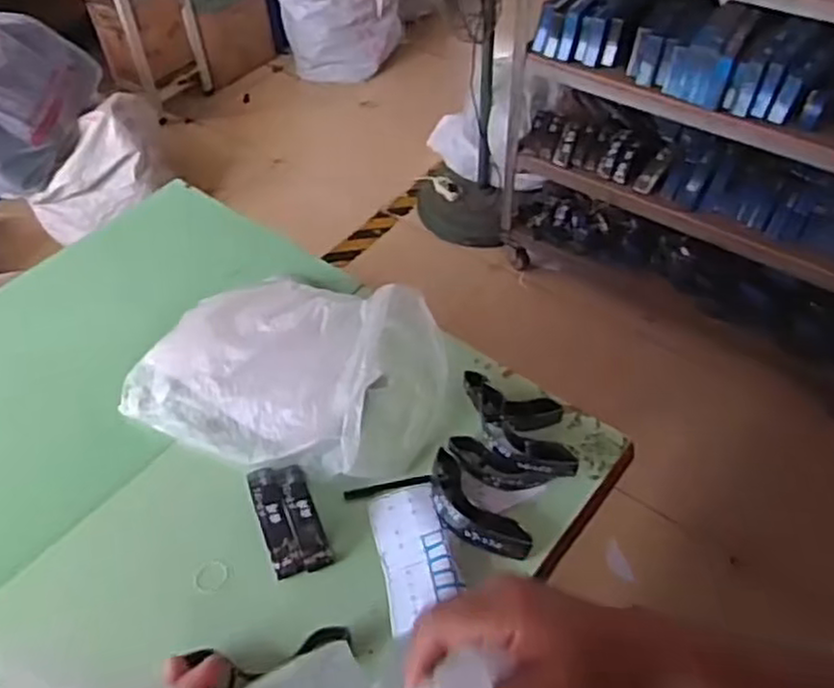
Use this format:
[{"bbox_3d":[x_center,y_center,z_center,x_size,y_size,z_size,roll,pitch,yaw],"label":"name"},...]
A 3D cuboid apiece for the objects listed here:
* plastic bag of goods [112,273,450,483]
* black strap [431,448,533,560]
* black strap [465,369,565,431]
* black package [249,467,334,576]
[{"bbox_3d":[-0.197,0.025,1.118,0.480,0.125,0.320,13,50,14],"label":"plastic bag of goods"},{"bbox_3d":[0.069,0.220,0.968,0.069,0.027,0.180,-32,54,-23],"label":"black strap"},{"bbox_3d":[0.129,0.096,1.079,0.161,0.061,0.085,19,52,18],"label":"black strap"},{"bbox_3d":[-0.192,0.231,0.969,0.041,0.055,0.160,-19,63,-13],"label":"black package"}]

